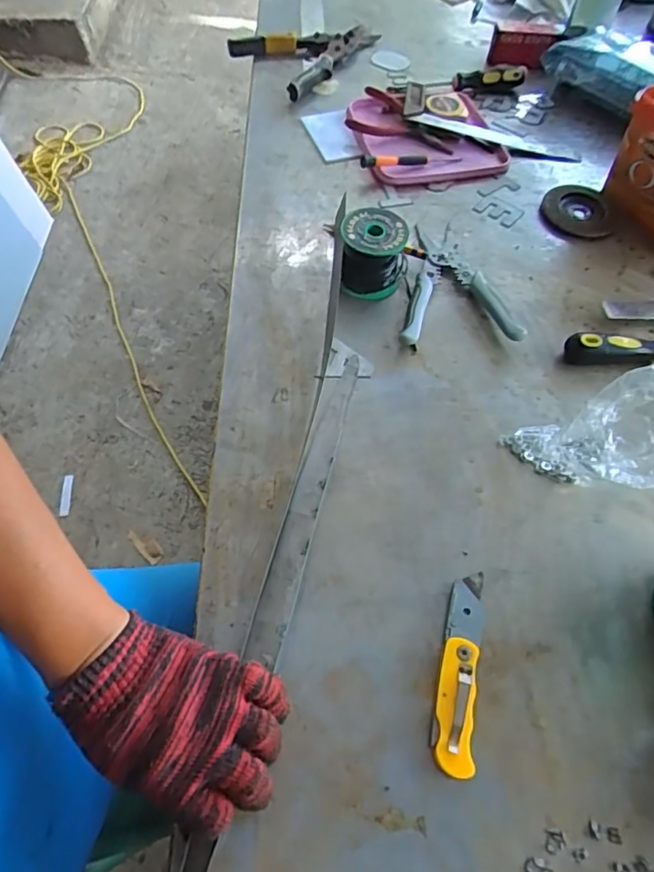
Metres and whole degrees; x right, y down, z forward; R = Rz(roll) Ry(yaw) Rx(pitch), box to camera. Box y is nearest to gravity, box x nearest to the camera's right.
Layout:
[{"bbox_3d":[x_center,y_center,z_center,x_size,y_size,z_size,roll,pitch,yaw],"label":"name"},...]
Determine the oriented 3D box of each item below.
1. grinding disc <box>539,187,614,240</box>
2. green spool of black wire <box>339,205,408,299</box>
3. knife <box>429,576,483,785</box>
[{"bbox_3d":[0.317,-0.284,0.708,0.088,0.010,0.104,24,60,11],"label":"grinding disc"},{"bbox_3d":[0.051,-0.197,0.605,0.073,0.069,0.069,7,58,1],"label":"green spool of black wire"},{"bbox_3d":[0.099,0.170,0.417,0.028,0.015,0.142,12,58,4],"label":"knife"}]

